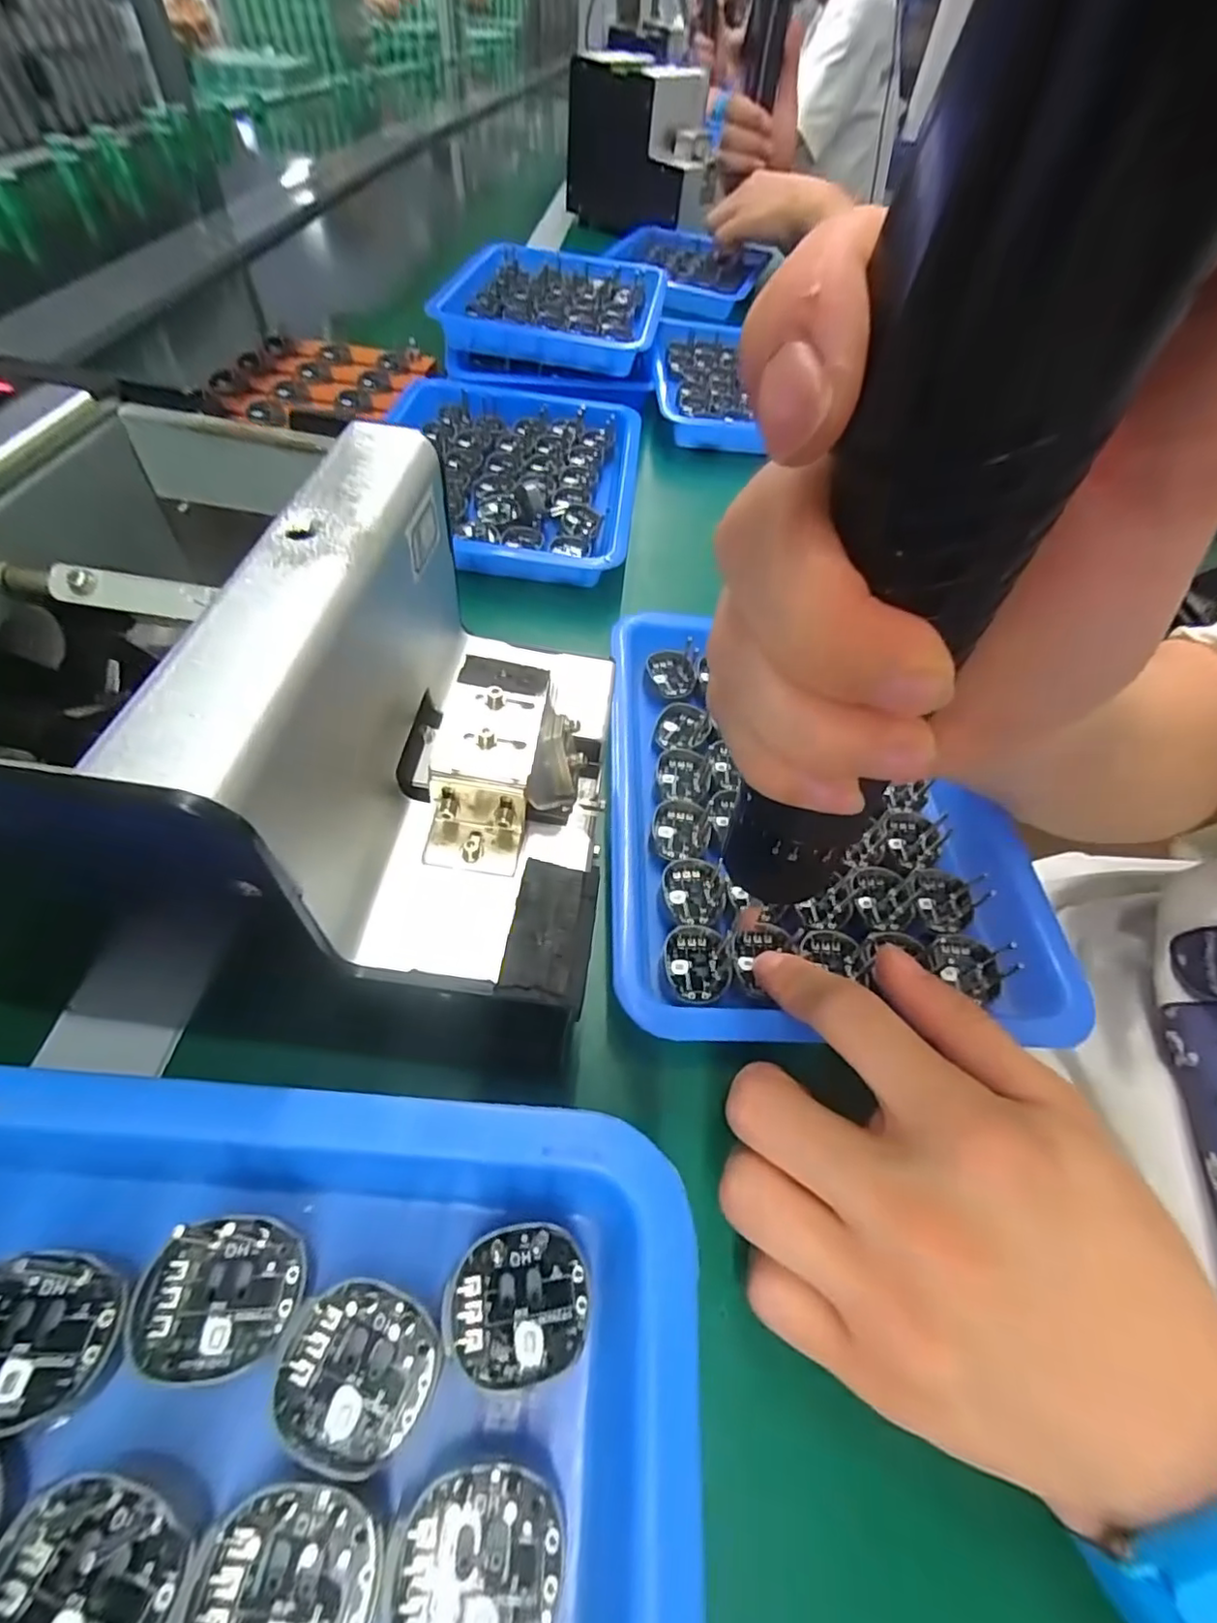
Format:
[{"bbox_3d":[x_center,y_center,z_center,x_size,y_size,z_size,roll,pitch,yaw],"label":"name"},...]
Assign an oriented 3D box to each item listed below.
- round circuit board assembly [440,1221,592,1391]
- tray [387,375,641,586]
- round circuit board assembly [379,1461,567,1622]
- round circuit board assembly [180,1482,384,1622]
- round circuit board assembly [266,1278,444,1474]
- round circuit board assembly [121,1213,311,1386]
[{"bbox_3d":[-0.018,0.096,0.120,0.027,0.005,0.025,2,53,-3],"label":"round circuit board assembly"},{"bbox_3d":[-0.071,-0.227,0.412,0.176,0.032,0.221,5,53,-1],"label":"tray"},{"bbox_3d":[-0.021,0.121,0.097,0.027,0.004,0.023,2,53,-3],"label":"round circuit board assembly"},{"bbox_3d":[-0.050,0.121,0.094,0.027,0.004,0.023,2,53,-3],"label":"round circuit board assembly"},{"bbox_3d":[-0.046,0.101,0.110,0.027,0.005,0.024,22,54,12],"label":"round circuit board assembly"},{"bbox_3d":[-0.073,0.090,0.115,0.028,0.005,0.024,3,53,-3],"label":"round circuit board assembly"}]

